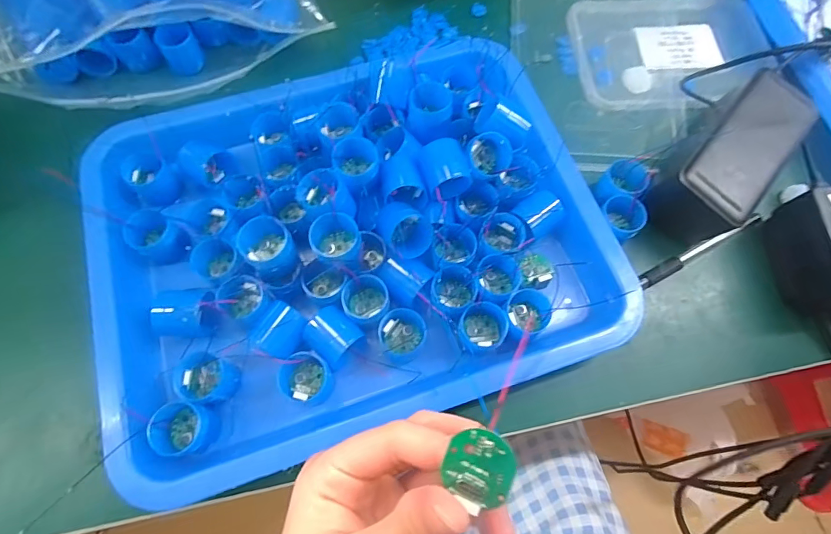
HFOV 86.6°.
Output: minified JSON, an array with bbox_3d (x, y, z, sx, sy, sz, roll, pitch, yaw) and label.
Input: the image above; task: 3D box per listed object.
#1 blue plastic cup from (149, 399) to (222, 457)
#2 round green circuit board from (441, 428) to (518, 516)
[{"bbox_3d":[-0.137,0.096,0.262,0.028,0.025,0.029,0,70,-1],"label":"blue plastic cup"},{"bbox_3d":[0.022,0.066,0.144,0.021,0.005,0.021,-19,73,-7],"label":"round green circuit board"}]

